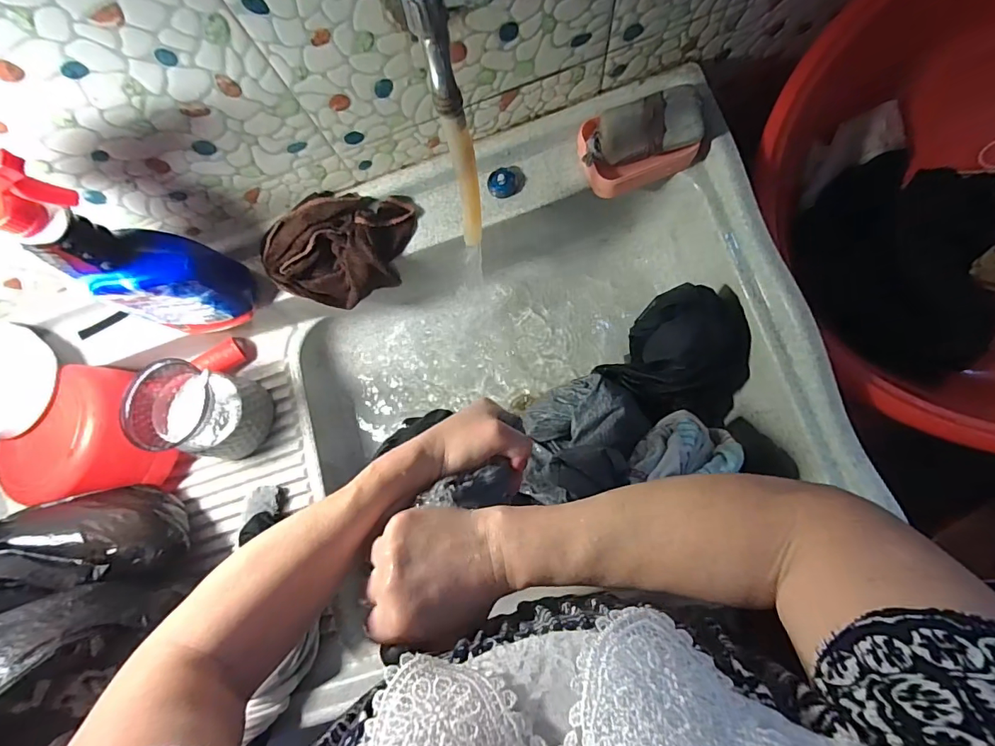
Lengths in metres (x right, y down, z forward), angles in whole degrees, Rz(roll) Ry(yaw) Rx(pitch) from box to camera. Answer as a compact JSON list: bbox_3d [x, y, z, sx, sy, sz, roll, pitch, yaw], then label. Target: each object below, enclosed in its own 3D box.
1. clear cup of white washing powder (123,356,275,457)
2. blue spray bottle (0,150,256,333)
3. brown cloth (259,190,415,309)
[{"bbox_3d":[-0.355,0.046,0.550,0.107,0.117,0.098,-1,82,6],"label":"clear cup of white washing powder"},{"bbox_3d":[-0.360,-0.106,0.432,0.095,0.260,0.085,10,84,7],"label":"blue spray bottle"},{"bbox_3d":[-0.184,-0.154,0.551,0.179,0.084,0.111,-15,81,4],"label":"brown cloth"}]

